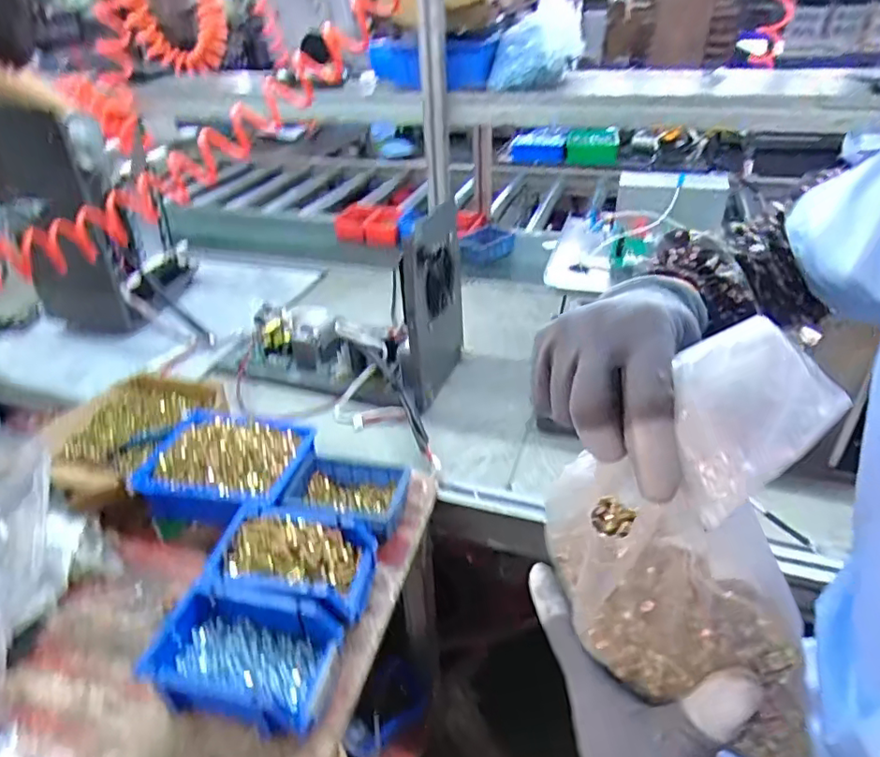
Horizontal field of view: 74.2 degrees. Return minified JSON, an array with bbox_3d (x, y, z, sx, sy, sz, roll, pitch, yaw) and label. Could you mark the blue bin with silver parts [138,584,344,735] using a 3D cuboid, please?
[{"bbox_3d":[-0.187,0.268,0.555,0.174,0.073,0.102,6,36,12],"label":"blue bin with silver parts"}]

